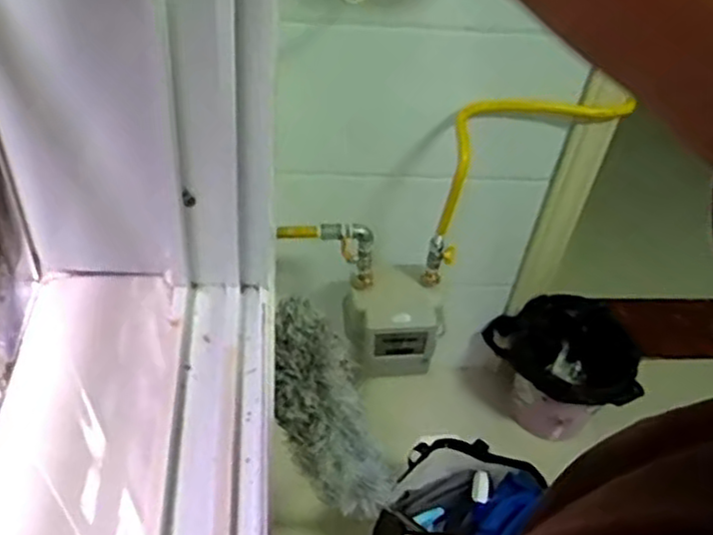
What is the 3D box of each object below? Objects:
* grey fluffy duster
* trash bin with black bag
[{"bbox_3d":[-0.040,0.224,1.033,0.080,0.401,0.115,7,39,34],"label":"grey fluffy duster"},{"bbox_3d":[0.470,0.243,1.625,0.299,0.253,0.252,-7,47,-14],"label":"trash bin with black bag"}]

